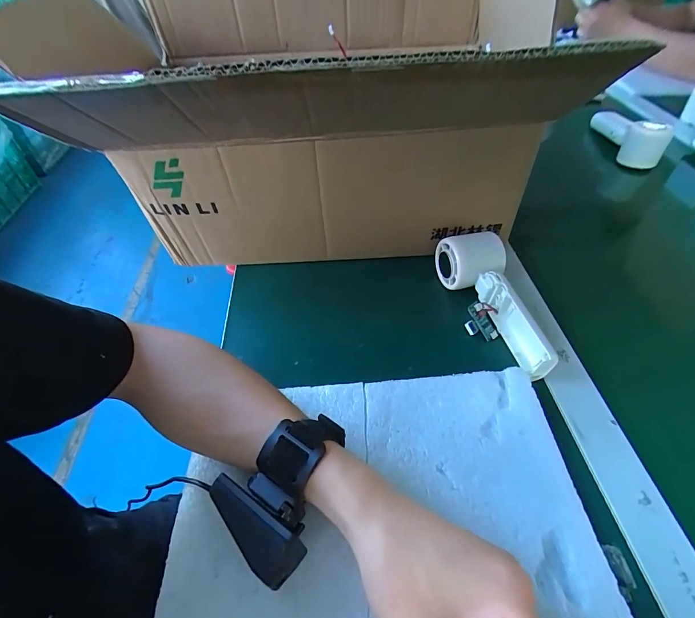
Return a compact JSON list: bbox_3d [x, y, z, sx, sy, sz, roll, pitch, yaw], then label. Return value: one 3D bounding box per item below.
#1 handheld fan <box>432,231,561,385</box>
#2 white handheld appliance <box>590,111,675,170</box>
[{"bbox_3d":[0.152,-0.010,0.358,0.068,0.058,0.165,-18,66,-14],"label":"handheld fan"},{"bbox_3d":[0.464,-0.300,0.597,0.055,0.058,0.153,2,48,4],"label":"white handheld appliance"}]

